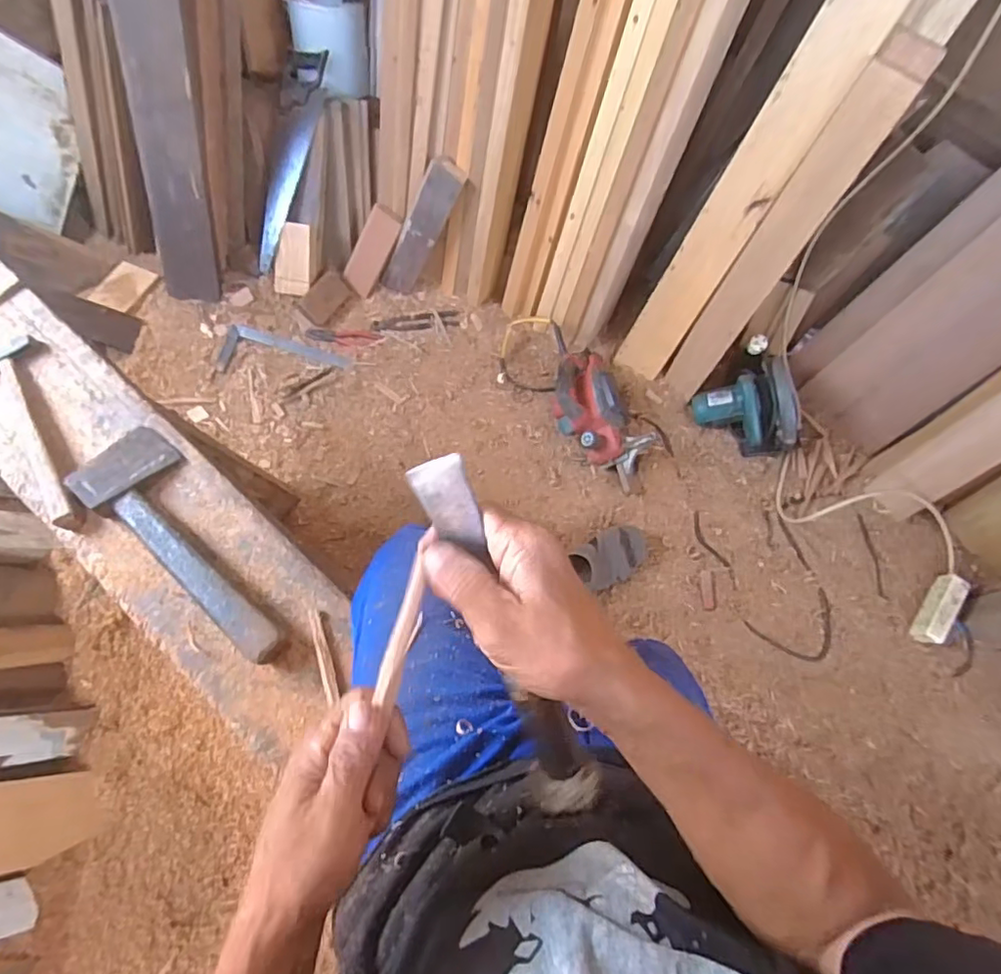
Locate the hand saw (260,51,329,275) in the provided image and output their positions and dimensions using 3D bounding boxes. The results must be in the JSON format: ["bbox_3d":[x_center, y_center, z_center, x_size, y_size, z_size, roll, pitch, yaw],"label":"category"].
[{"bbox_3d":[-0.507,-0.758,1.363,0.088,0.037,0.479,25,110,7],"label":"hand saw"}]

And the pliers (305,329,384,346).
[{"bbox_3d":[-0.393,-0.377,1.456,0.186,0.015,0.042,0,71,-2],"label":"pliers"}]

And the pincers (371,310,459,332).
[{"bbox_3d":[-0.217,-0.422,1.474,0.217,0.013,0.045,-6,71,-4],"label":"pincers"}]

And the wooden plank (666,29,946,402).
[{"bbox_3d":[0.519,-0.443,1.111,0.091,0.710,0.049,35,51,10],"label":"wooden plank"}]

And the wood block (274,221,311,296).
[{"bbox_3d":[-0.512,-0.564,1.431,0.082,0.017,0.169,13,103,3],"label":"wood block"}]

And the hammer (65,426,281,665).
[{"bbox_3d":[-0.358,0.054,0.665,0.338,0.038,0.107,39,74,11],"label":"hammer"}]

